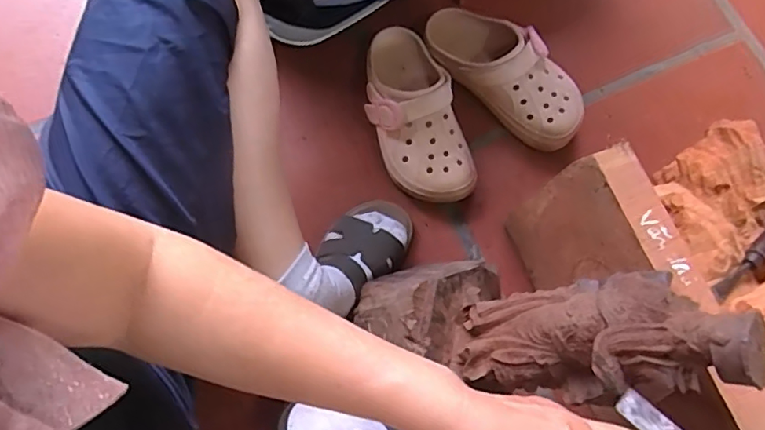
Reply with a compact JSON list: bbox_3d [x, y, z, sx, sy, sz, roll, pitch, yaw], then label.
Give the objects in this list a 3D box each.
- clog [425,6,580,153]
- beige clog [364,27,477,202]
[{"bbox_3d":[0.161,-0.192,0.718,0.243,0.102,0.106,40,76,9],"label":"clog"},{"bbox_3d":[0.038,-0.134,0.697,0.110,0.101,0.250,-13,75,-6],"label":"beige clog"}]

